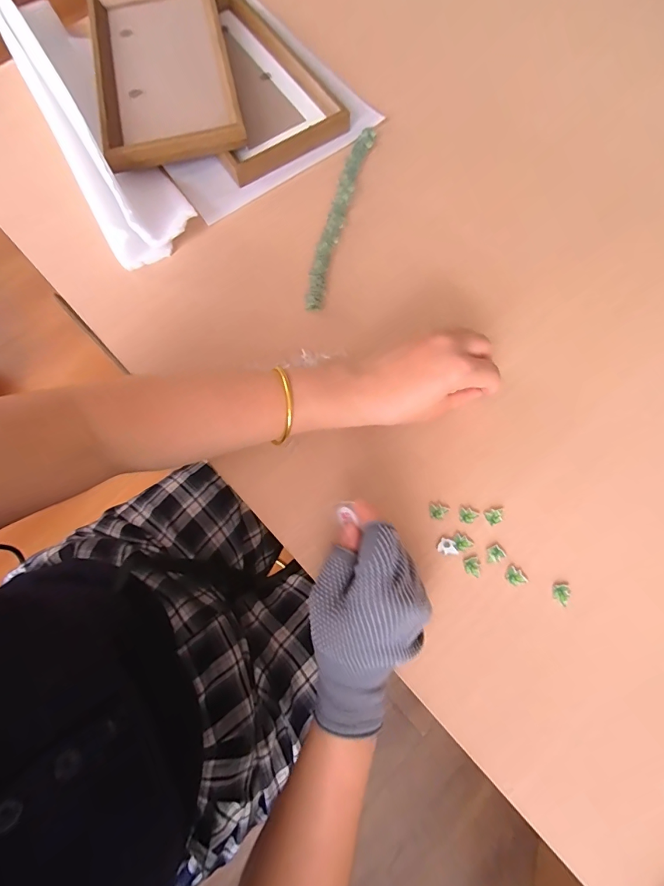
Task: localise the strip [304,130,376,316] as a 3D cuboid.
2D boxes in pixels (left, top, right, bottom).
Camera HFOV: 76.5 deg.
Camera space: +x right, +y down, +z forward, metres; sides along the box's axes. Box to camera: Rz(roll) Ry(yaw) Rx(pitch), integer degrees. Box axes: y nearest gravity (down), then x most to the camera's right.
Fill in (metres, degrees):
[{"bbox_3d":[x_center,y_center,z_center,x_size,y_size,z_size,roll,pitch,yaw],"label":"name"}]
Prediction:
[{"bbox_3d":[0.008,-0.243,0.446,0.021,0.011,0.230,15,75,4],"label":"strip"}]

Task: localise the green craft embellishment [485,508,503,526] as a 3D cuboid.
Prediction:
[{"bbox_3d":[0.141,0.062,0.362,0.017,0.004,0.013,-27,76,-7],"label":"green craft embellishment"}]

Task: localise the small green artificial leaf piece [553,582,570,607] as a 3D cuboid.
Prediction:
[{"bbox_3d":[0.189,0.123,0.347,0.014,0.005,0.016,37,78,9],"label":"small green artificial leaf piece"}]

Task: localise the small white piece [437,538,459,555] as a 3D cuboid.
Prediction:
[{"bbox_3d":[0.098,0.087,0.355,0.017,0.004,0.013,6,74,2],"label":"small white piece"}]

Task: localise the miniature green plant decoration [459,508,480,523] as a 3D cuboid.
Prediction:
[{"bbox_3d":[0.118,0.063,0.362,0.016,0.004,0.012,23,76,6],"label":"miniature green plant decoration"}]

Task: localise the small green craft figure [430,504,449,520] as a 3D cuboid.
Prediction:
[{"bbox_3d":[0.093,0.059,0.364,0.016,0.004,0.013,1,74,0],"label":"small green craft figure"}]

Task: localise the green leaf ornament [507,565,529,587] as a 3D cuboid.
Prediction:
[{"bbox_3d":[0.152,0.110,0.347,0.013,0.004,0.016,-31,77,-8],"label":"green leaf ornament"}]

